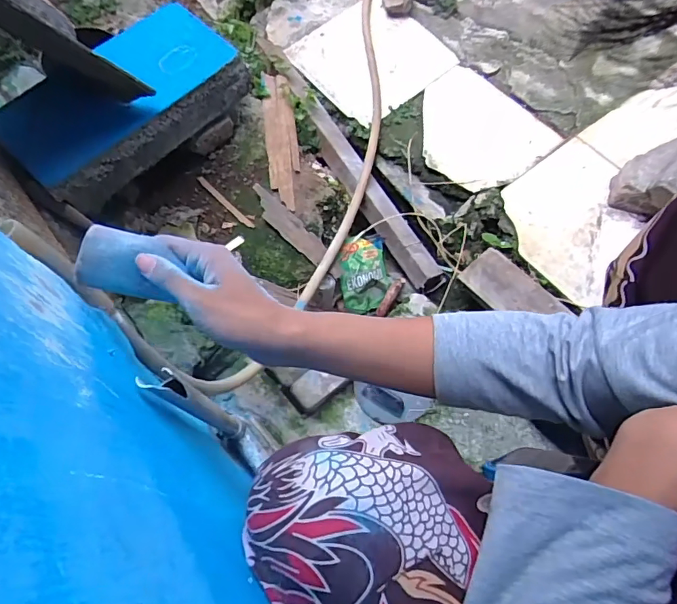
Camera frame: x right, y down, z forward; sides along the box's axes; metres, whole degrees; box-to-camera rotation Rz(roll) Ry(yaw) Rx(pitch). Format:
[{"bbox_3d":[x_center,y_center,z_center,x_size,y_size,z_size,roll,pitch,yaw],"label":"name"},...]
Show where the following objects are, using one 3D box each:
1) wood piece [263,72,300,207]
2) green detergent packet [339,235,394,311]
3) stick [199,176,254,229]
[{"bbox_3d":[-0.112,-0.318,0.912,0.058,0.029,0.307,-6,71,-6],"label":"wood piece"},{"bbox_3d":[0.051,-0.053,0.900,0.093,0.018,0.143,-13,108,-15],"label":"green detergent packet"},{"bbox_3d":[-0.211,-0.186,0.869,0.146,0.012,0.012,41,72,15],"label":"stick"}]

